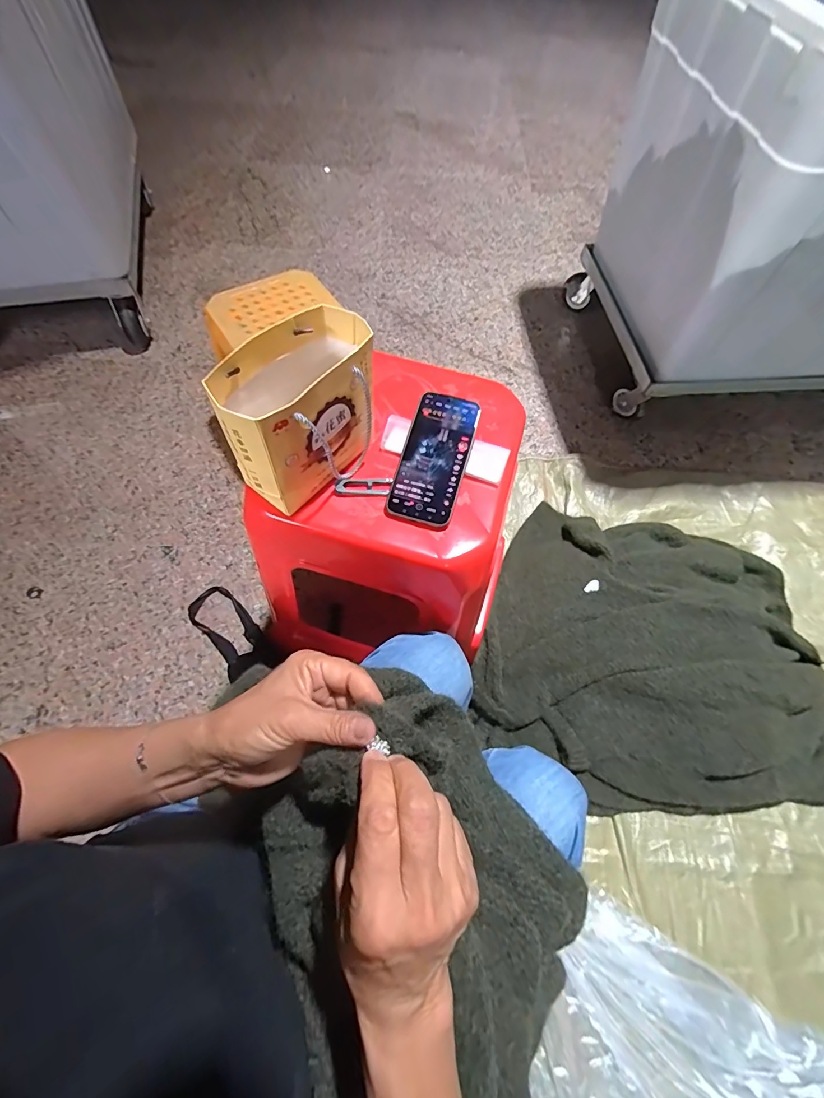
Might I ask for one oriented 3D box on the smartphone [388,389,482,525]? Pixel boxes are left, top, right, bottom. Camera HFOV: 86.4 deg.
[{"bbox_3d":[0.027,-0.108,0.514,0.075,0.009,0.159,16,78,7],"label":"smartphone"}]

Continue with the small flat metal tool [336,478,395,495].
[{"bbox_3d":[-0.056,-0.073,0.512,0.064,0.004,0.021,-2,79,-7],"label":"small flat metal tool"}]

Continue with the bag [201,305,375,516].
[{"bbox_3d":[-0.112,-0.142,0.465,0.088,0.149,0.171,37,67,15],"label":"bag"}]

